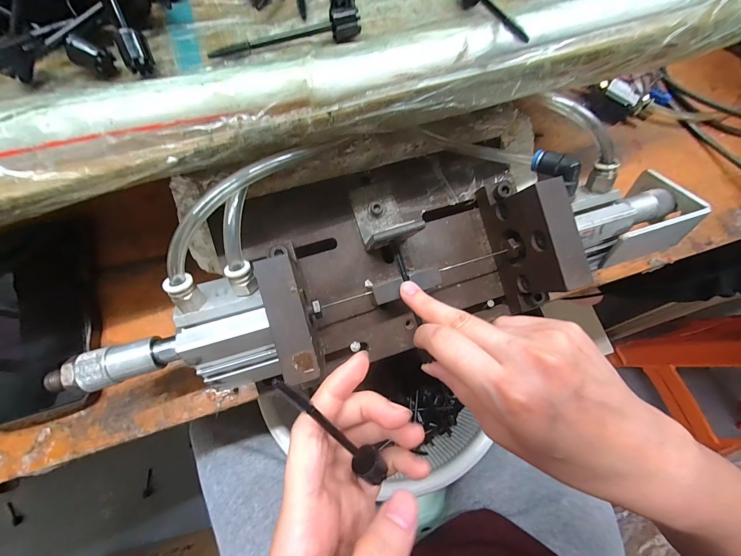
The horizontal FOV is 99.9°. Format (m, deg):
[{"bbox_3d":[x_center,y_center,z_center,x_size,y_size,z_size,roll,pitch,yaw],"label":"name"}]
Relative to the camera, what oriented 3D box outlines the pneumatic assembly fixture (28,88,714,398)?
[{"bbox_3d":[0.033,-0.036,0.227,0.402,0.097,0.152,-16,72,-8],"label":"pneumatic assembly fixture"}]

